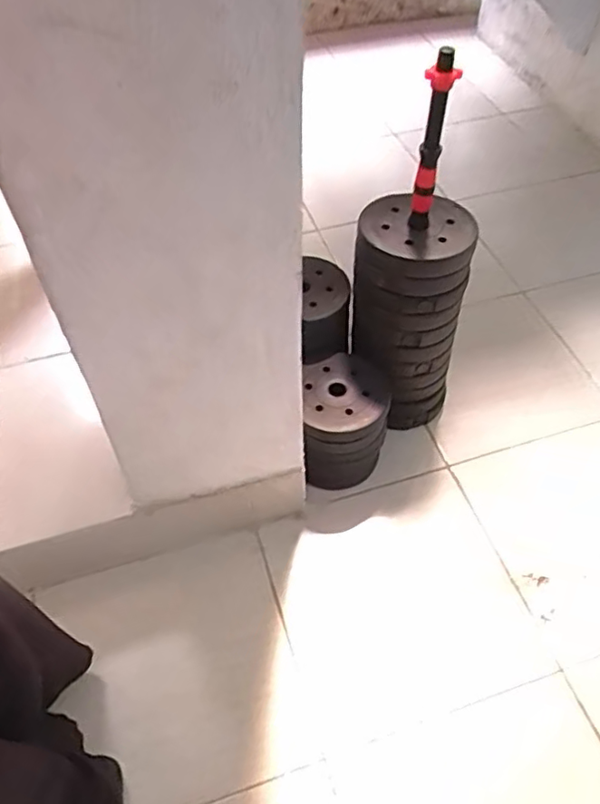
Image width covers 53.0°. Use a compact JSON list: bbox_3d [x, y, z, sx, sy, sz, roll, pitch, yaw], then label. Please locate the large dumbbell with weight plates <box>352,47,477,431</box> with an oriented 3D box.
[{"bbox_3d":[0.210,-0.234,1.130,0.211,0.661,0.205,12,54,11],"label":"large dumbbell with weight plates"}]

